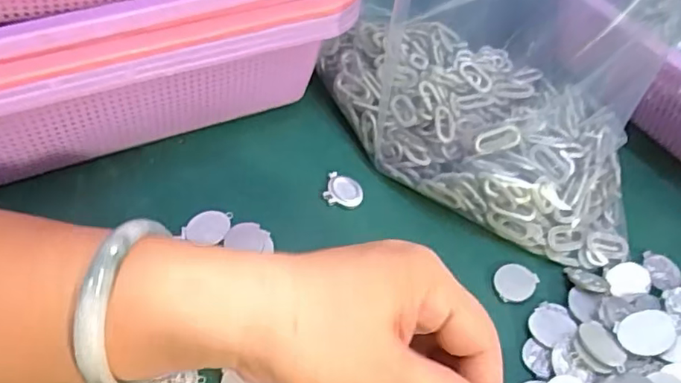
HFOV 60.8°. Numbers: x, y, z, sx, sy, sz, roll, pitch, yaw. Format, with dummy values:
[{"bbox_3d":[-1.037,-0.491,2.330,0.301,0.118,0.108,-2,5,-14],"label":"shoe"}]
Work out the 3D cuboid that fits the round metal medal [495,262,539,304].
[{"bbox_3d":[0.095,0.049,0.318,0.020,0.004,0.027,38,56,22],"label":"round metal medal"}]

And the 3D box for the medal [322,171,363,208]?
[{"bbox_3d":[0.002,-0.001,0.350,0.023,0.004,0.023,14,50,5],"label":"medal"}]

